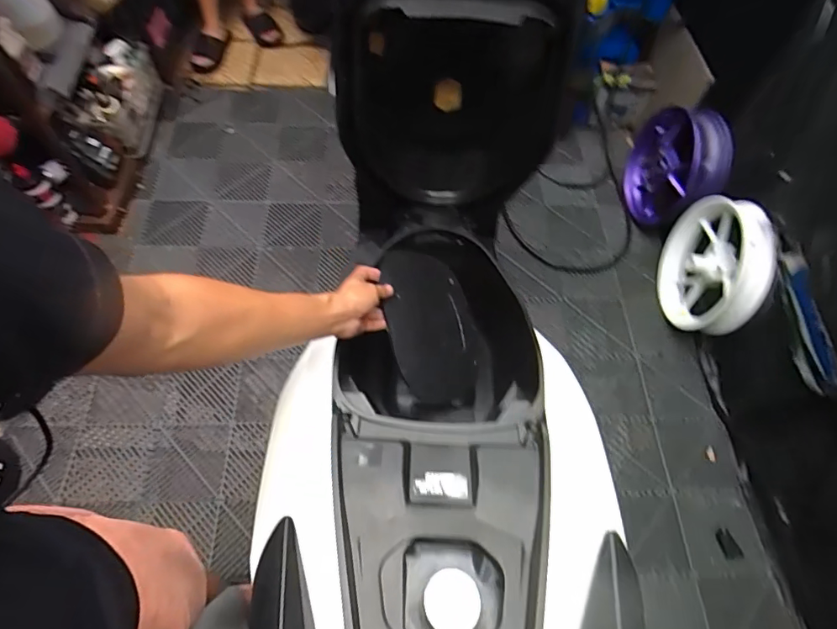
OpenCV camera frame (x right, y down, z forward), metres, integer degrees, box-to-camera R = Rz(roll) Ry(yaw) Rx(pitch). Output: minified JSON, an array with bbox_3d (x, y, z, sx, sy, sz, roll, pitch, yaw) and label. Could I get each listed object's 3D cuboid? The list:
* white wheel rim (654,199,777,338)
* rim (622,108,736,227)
[{"bbox_3d":[0.857,-0.152,1.408,0.105,0.346,0.398,0,61,-2],"label":"white wheel rim"},{"bbox_3d":[0.839,-0.486,1.609,0.137,0.406,0.400,4,61,0],"label":"rim"}]

